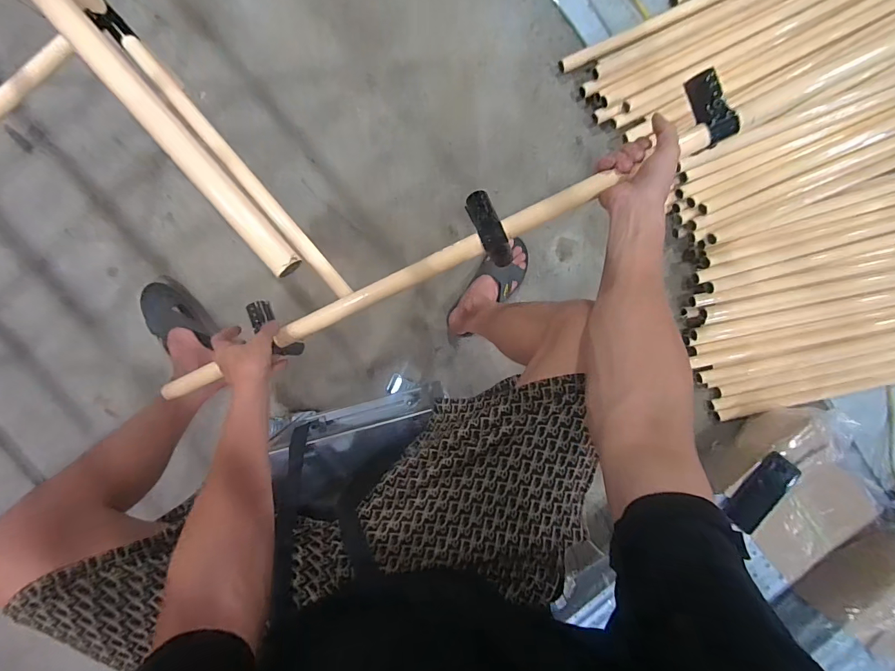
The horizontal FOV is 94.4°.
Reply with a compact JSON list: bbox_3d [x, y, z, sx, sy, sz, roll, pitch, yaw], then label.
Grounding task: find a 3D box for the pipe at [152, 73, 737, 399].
[{"bbox_3d":[-0.063,-0.095,0.576,0.860,0.070,0.093,-24,95,13],"label":"pipe"}]

